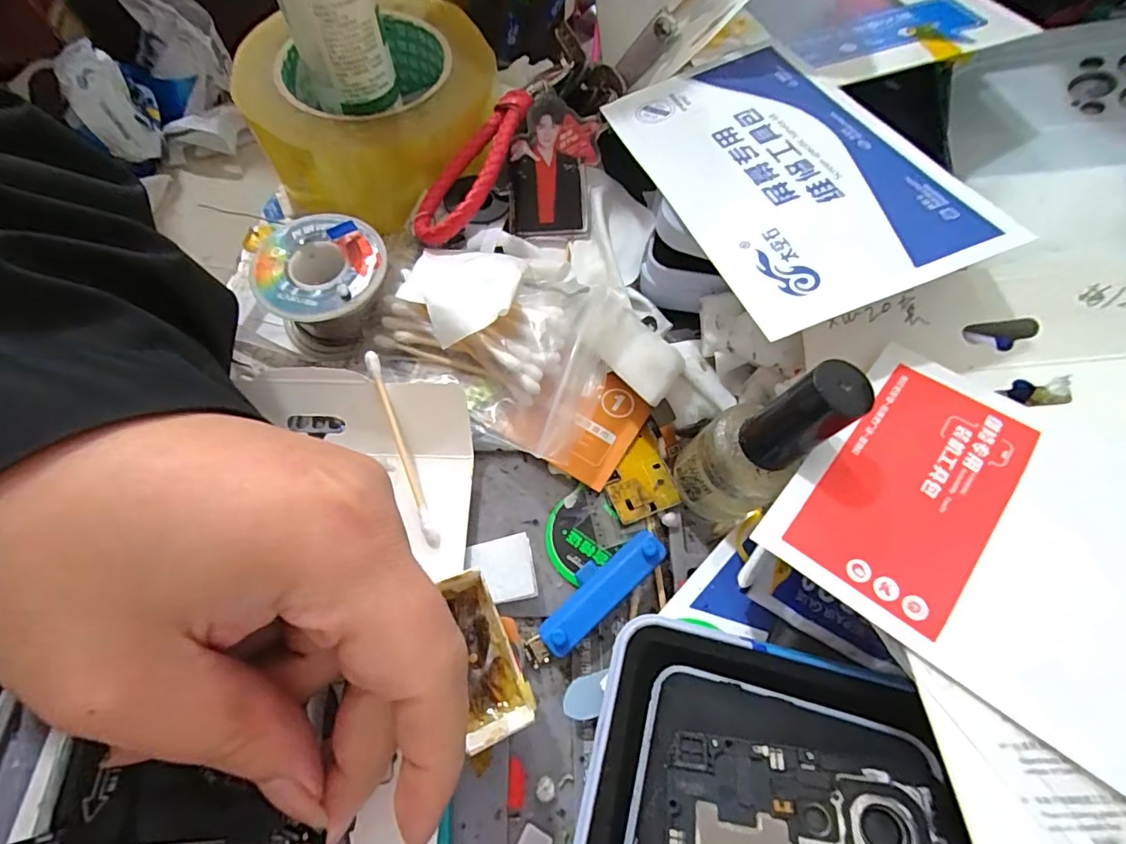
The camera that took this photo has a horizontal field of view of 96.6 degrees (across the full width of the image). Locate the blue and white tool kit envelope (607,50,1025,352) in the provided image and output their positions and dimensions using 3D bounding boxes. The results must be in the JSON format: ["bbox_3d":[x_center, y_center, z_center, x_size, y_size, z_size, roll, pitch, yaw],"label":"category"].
[{"bbox_3d":[0.076,-0.095,0.182,0.081,0.004,0.143,-20,58,1],"label":"blue and white tool kit envelope"}]

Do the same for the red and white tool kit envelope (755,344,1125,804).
[{"bbox_3d":[0.129,0.040,0.119,0.135,0.004,0.082,36,71,24],"label":"red and white tool kit envelope"}]

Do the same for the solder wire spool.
[{"bbox_3d":[-0.101,-0.060,0.220,0.051,0.034,0.052,0,66,-1],"label":"solder wire spool"}]

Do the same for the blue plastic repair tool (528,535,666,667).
[{"bbox_3d":[0.010,0.059,0.171,0.056,0.014,0.016,-38,72,-16],"label":"blue plastic repair tool"}]

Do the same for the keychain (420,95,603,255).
[{"bbox_3d":[-0.004,-0.119,0.234,0.039,0.005,0.069,6,87,15],"label":"keychain"}]

